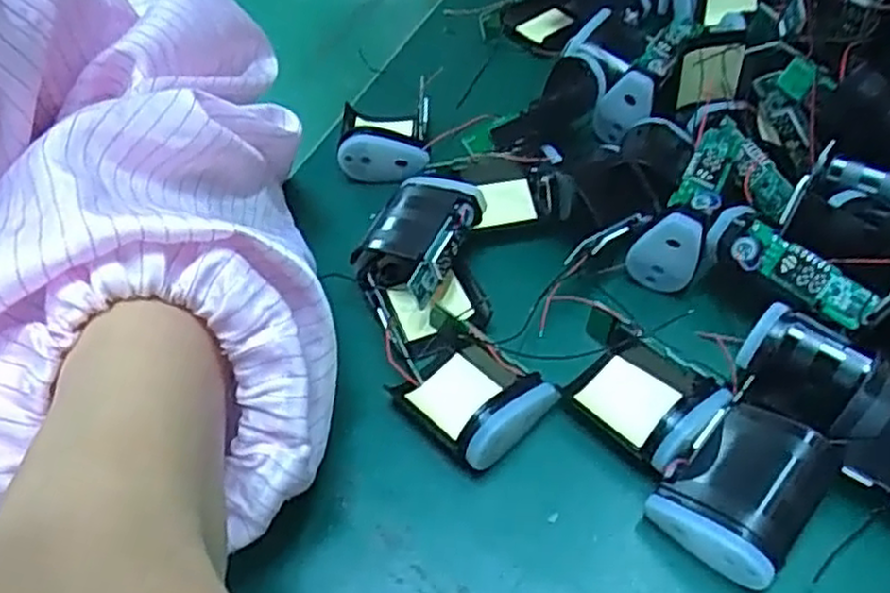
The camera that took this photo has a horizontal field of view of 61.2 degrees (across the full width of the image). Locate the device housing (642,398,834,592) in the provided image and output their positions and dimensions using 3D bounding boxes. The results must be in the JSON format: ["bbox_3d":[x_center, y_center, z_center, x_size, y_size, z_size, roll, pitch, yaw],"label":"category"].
[{"bbox_3d":[0.081,0.052,0.208,0.033,0.023,0.041,30,60,26],"label":"device housing"}]

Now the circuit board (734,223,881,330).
[{"bbox_3d":[0.109,-0.007,0.230,0.043,0.006,0.014,37,101,26],"label":"circuit board"}]

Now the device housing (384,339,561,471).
[{"bbox_3d":[0.009,0.029,0.234,0.034,0.022,0.039,-38,57,-22],"label":"device housing"}]

